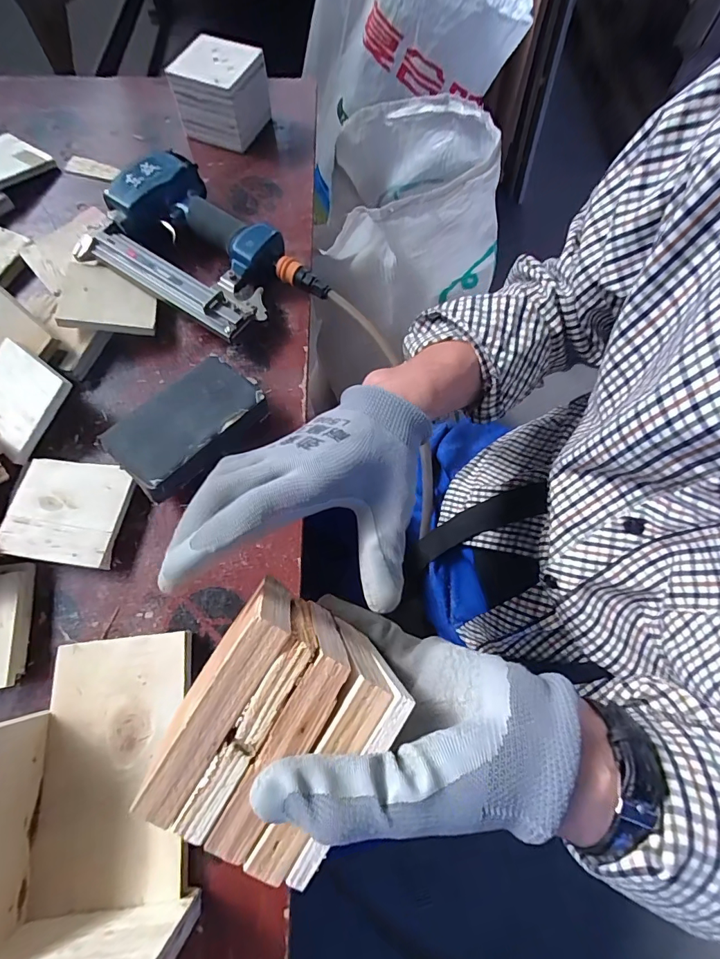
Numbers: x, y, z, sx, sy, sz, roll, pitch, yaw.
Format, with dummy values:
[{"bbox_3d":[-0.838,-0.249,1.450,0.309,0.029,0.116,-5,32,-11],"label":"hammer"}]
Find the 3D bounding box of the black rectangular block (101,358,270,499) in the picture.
[{"bbox_3d":[-0.162,-0.052,0.408,0.075,0.048,0.138,38,72,13],"label":"black rectangular block"}]

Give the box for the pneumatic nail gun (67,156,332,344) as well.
[{"bbox_3d":[-0.184,-0.246,0.475,0.245,0.069,0.171,43,73,14],"label":"pneumatic nail gun"}]

